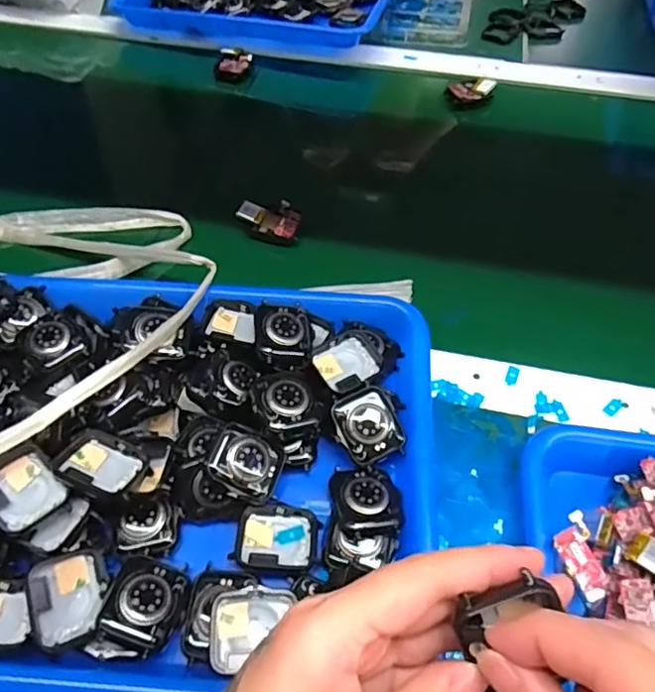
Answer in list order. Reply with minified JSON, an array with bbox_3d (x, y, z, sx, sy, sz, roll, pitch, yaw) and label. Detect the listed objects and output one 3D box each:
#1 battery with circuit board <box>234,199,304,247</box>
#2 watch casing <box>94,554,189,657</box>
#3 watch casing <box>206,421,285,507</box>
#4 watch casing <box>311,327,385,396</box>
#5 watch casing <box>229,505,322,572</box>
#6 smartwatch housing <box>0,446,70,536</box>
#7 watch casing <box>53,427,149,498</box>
[{"bbox_3d":[-0.048,-0.107,0.484,0.051,0.021,0.031,14,54,10],"label":"battery with circuit board"},{"bbox_3d":[-0.092,0.130,0.288,0.036,0.013,0.042,22,50,-8],"label":"watch casing"},{"bbox_3d":[-0.044,0.066,0.320,0.040,0.011,0.037,29,58,-15],"label":"watch casing"},{"bbox_3d":[0.014,0.010,0.362,0.046,0.007,0.036,-37,62,-24],"label":"watch casing"},{"bbox_3d":[-0.027,0.108,0.317,0.043,0.018,0.035,5,53,3],"label":"watch casing"},{"bbox_3d":[-0.161,0.080,0.305,0.038,0.022,0.034,36,61,23],"label":"smartwatch housing"},{"bbox_3d":[-0.123,0.064,0.314,0.043,0.011,0.035,20,33,10],"label":"watch casing"}]

